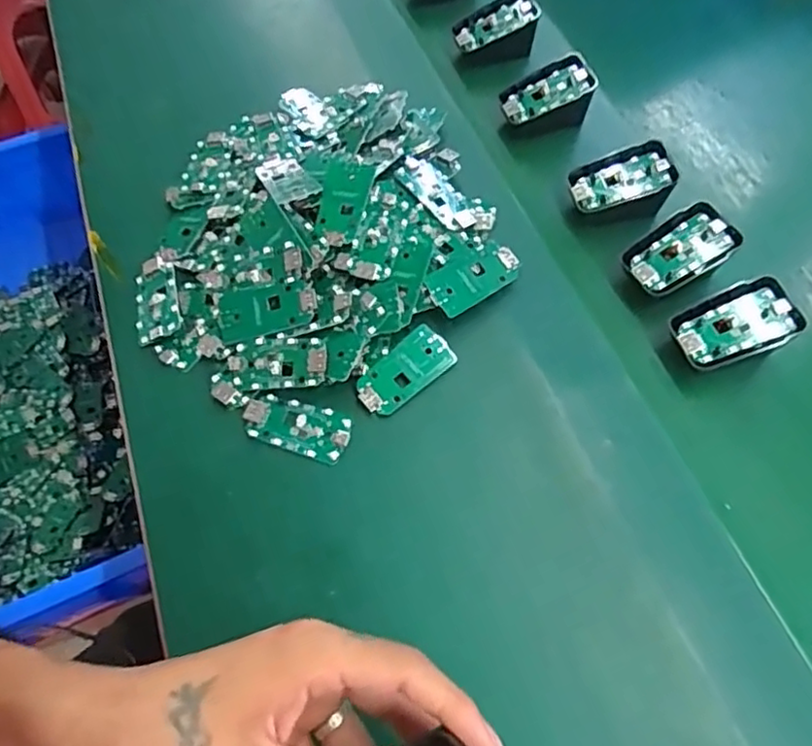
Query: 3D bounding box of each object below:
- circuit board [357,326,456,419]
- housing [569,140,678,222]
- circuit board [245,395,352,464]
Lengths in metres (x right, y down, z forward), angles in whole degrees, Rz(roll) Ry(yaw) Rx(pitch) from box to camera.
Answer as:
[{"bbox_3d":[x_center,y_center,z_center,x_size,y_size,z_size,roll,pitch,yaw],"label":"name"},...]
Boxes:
[{"bbox_3d":[-0.001,-0.001,0.387,0.062,0.009,0.030,-38,66,-18],"label":"circuit board"},{"bbox_3d":[0.152,-0.133,0.450,0.068,0.023,0.045,-17,66,9],"label":"housing"},{"bbox_3d":[-0.065,0.031,0.377,0.064,0.004,0.031,17,63,11],"label":"circuit board"}]

